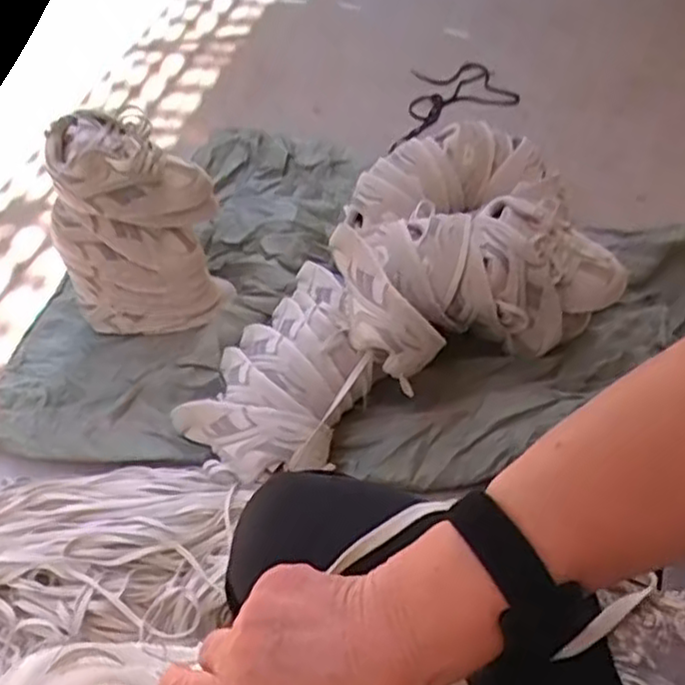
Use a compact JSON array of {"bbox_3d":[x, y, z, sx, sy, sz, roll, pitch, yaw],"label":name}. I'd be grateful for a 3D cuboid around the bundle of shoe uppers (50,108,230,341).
[{"bbox_3d":[-0.294,-0.163,1.045,0.216,0.306,0.137,7,50,5],"label":"bundle of shoe uppers"}]

